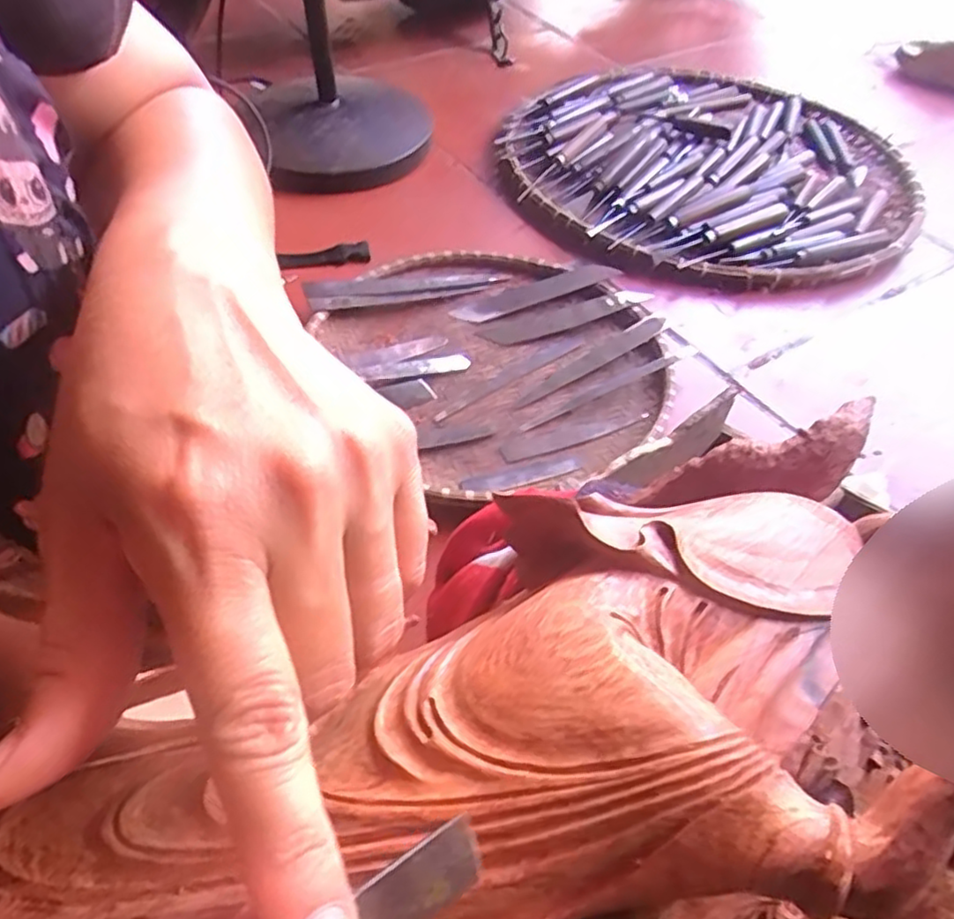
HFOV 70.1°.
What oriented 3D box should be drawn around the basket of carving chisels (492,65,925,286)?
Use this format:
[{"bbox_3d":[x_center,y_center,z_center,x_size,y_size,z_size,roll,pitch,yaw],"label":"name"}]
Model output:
[{"bbox_3d":[0.313,-0.404,0.921,0.503,0.067,0.532,1,50,-2],"label":"basket of carving chisels"}]

